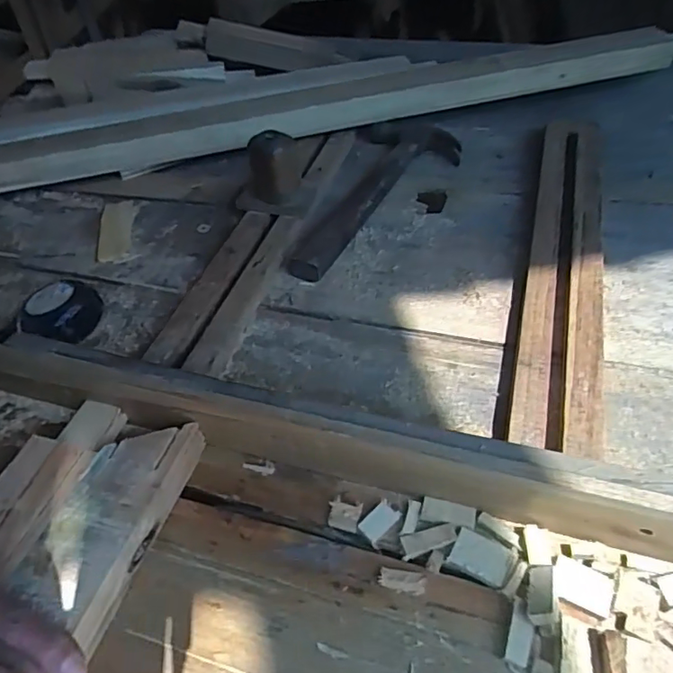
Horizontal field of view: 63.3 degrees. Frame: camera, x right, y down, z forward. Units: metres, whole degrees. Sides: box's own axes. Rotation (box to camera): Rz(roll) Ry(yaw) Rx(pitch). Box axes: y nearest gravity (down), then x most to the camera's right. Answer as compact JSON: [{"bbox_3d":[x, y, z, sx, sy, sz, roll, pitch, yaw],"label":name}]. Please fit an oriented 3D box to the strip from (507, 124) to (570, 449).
[{"bbox_3d":[0.186,-0.083,0.489,0.024,0.019,0.433,10,49,15],"label":"strip"}]

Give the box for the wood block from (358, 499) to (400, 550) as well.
[{"bbox_3d":[0.026,0.113,0.331,0.016,0.005,0.024,42,72,11],"label":"wood block"}]

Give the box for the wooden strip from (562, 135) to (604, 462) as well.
[{"bbox_3d":[0.218,-0.076,0.479,0.028,0.021,0.432,10,49,15],"label":"wooden strip"}]

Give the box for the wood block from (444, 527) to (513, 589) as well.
[{"bbox_3d":[0.082,0.126,0.312,0.032,0.004,0.025,20,53,22],"label":"wood block"}]

